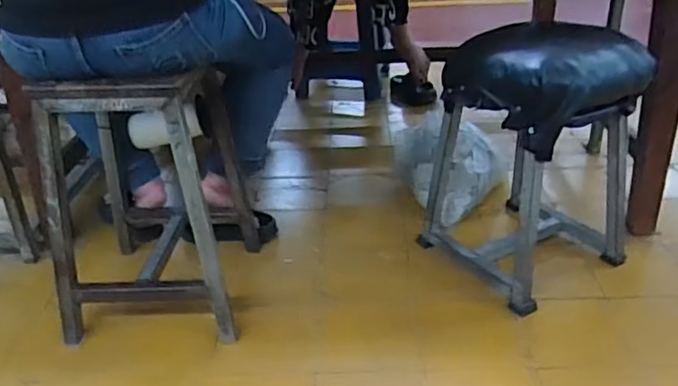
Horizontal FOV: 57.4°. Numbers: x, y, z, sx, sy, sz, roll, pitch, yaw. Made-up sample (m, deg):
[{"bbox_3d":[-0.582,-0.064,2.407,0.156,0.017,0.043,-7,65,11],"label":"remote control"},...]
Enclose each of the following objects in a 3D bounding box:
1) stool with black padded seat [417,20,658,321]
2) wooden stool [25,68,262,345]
[{"bbox_3d":[0.398,-0.082,1.316,0.324,0.491,0.352,-22,33,-31],"label":"stool with black padded seat"},{"bbox_3d":[-0.365,-0.009,1.228,0.320,0.509,0.345,0,29,2],"label":"wooden stool"}]

